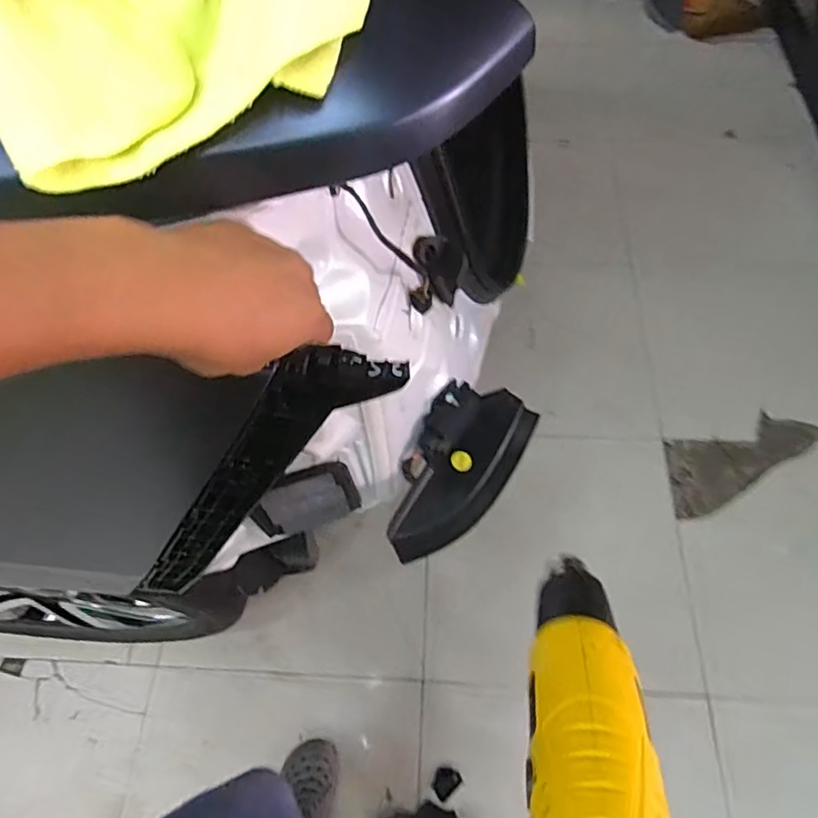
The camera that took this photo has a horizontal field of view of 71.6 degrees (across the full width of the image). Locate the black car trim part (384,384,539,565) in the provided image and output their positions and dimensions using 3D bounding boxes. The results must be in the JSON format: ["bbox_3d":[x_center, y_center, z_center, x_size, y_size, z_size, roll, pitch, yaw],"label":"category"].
[{"bbox_3d":[0.065,0.062,0.692,0.103,0.121,0.259,34,68,19],"label":"black car trim part"}]

